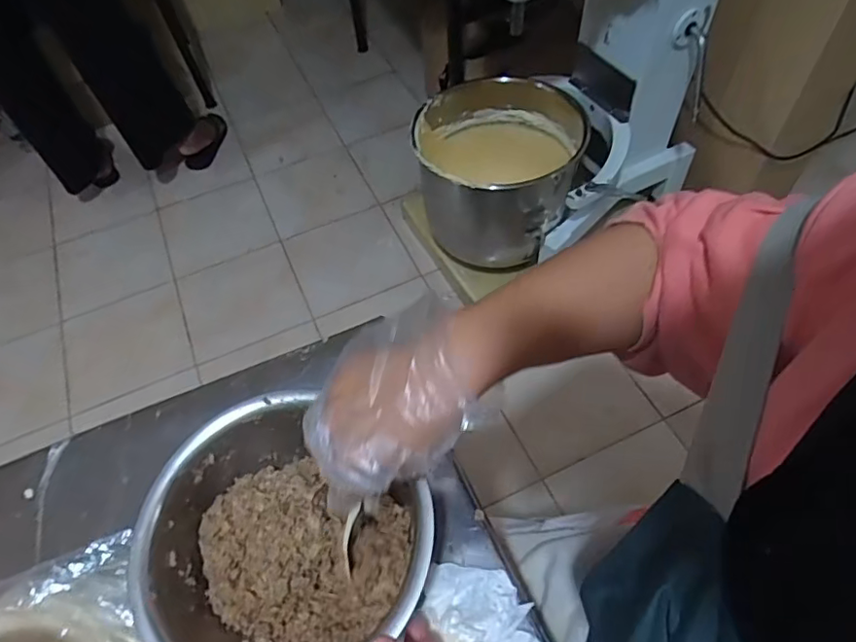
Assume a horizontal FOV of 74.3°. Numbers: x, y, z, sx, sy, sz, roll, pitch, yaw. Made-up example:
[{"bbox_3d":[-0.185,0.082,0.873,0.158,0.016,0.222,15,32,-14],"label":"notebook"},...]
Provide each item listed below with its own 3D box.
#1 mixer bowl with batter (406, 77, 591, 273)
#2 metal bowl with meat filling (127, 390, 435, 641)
[{"bbox_3d":[0.158,-0.319,1.285,0.341,0.286,0.344,-2,55,3],"label":"mixer bowl with batter"},{"bbox_3d":[-0.098,0.158,0.393,0.183,0.074,0.173,-2,55,3],"label":"metal bowl with meat filling"}]

